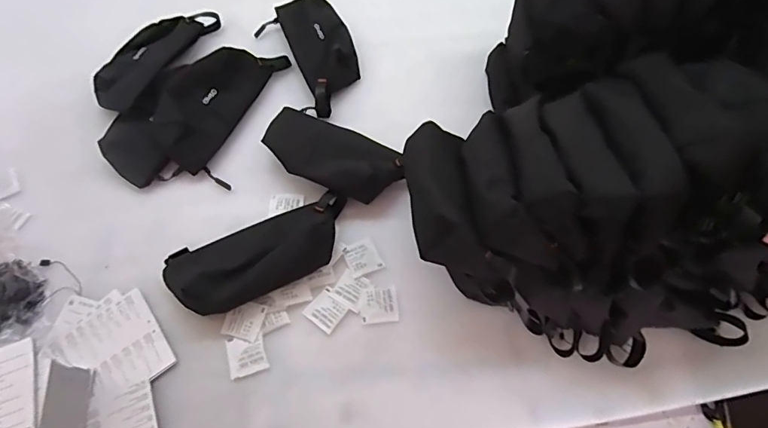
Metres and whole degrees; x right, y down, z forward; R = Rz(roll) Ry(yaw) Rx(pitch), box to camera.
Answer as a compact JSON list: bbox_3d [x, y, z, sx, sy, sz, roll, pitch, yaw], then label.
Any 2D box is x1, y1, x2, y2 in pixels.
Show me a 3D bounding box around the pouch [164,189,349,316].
[{"bbox_3d":[-0.137,0.043,0.507,0.216,0.046,0.096,-19,66,-10],"label":"pouch"}]

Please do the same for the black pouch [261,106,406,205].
[{"bbox_3d":[-0.067,-0.080,0.577,0.195,0.038,0.111,22,65,11],"label":"black pouch"}]

